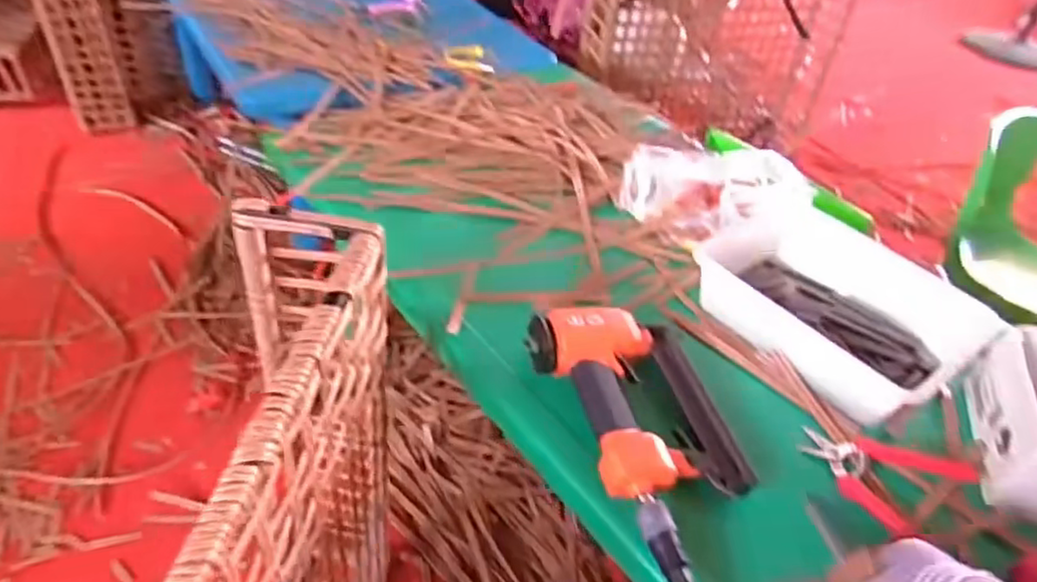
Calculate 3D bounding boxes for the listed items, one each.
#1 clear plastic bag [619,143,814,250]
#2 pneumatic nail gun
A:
[{"bbox_3d":[0.253,-0.126,0.882,0.241,0.083,0.135,18,42,11],"label":"clear plastic bag"},{"bbox_3d":[0.112,0.104,0.637,0.170,0.059,0.199,-3,43,-12],"label":"pneumatic nail gun"}]

